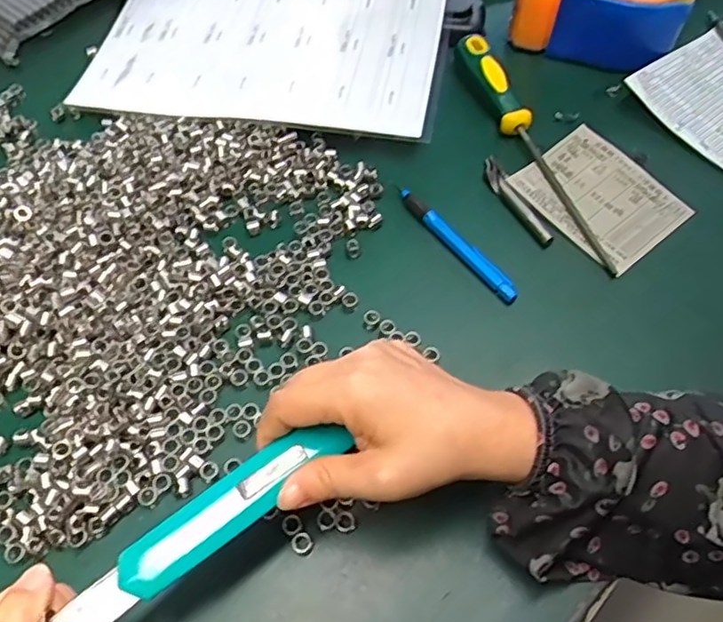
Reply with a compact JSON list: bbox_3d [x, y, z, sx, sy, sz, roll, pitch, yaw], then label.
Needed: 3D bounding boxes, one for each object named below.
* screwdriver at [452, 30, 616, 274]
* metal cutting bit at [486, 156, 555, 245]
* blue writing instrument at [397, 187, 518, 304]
[{"bbox_3d":[0.125,-0.129,0.471,0.023,0.024,0.237,-16,61,-10],"label":"screwdriver"},{"bbox_3d":[0.112,-0.081,0.457,0.011,0.009,0.085,-20,61,-12],"label":"metal cutting bit"},{"bbox_3d":[0.066,-0.049,0.438,0.012,0.012,0.116,-32,65,-18],"label":"blue writing instrument"}]

